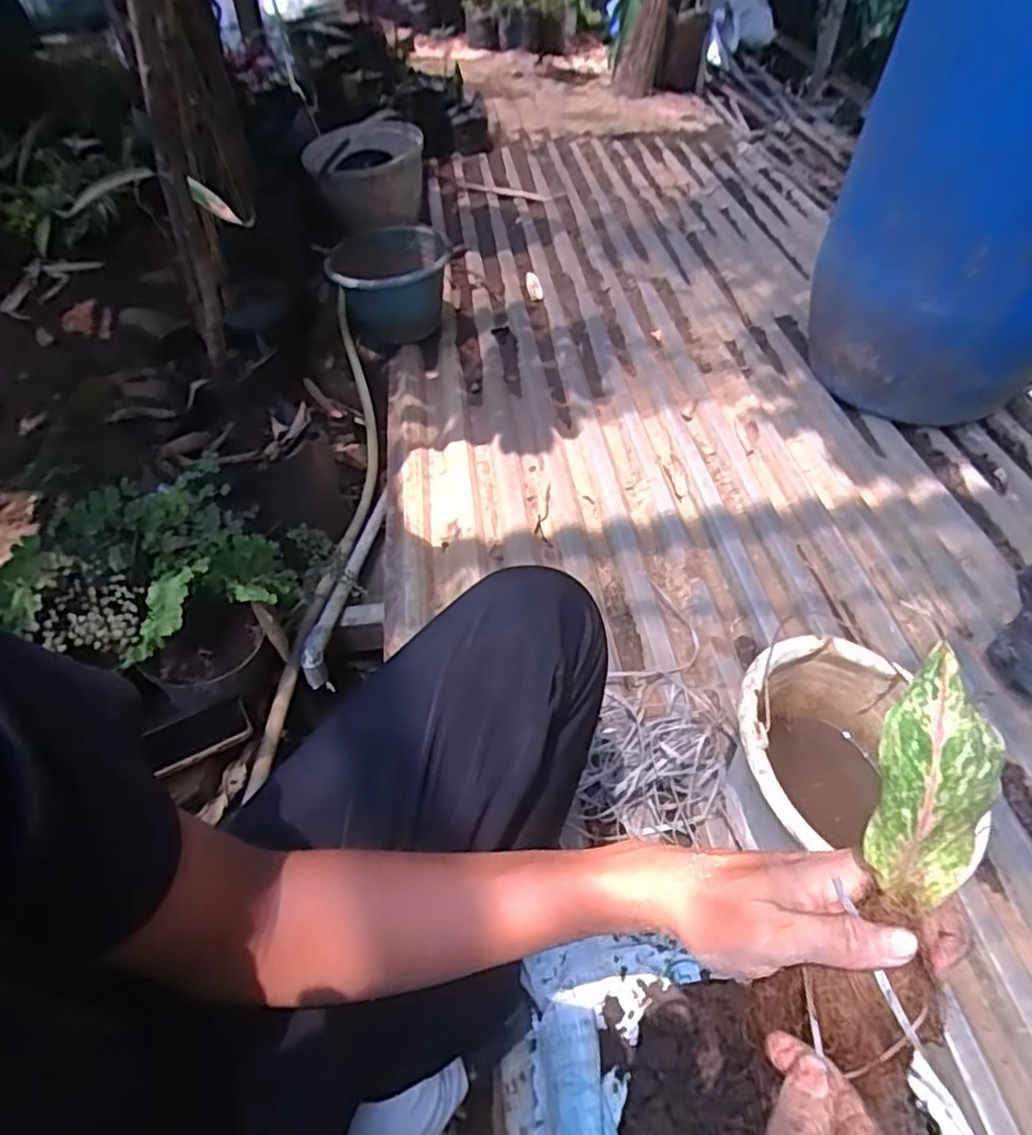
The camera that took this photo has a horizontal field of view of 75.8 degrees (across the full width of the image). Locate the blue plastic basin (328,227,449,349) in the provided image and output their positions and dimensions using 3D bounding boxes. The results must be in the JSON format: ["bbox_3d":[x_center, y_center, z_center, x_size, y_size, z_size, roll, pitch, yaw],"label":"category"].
[{"bbox_3d":[-0.267,-0.603,1.433,0.244,0.181,0.300,-10,51,-6],"label":"blue plastic basin"}]

